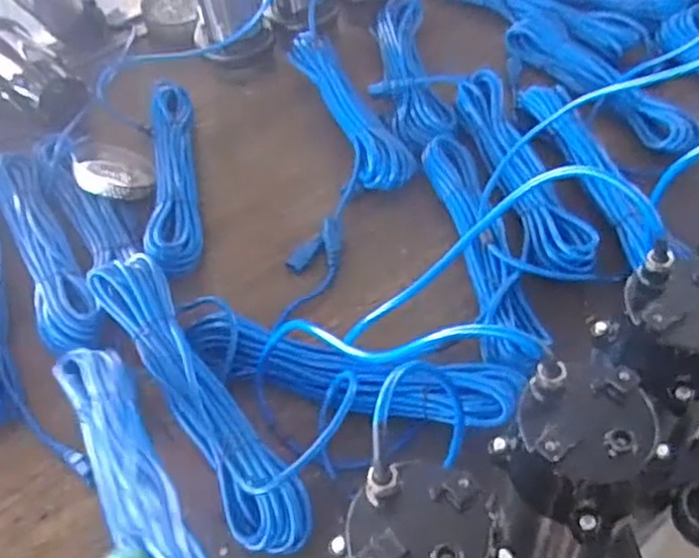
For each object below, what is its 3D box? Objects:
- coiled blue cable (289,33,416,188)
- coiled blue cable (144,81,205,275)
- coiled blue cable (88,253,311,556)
[{"bbox_3d":[-0.005,-0.251,0.988,0.077,0.038,0.342,-20,51,-10],"label":"coiled blue cable"},{"bbox_3d":[-0.237,-0.139,0.926,0.065,0.045,0.367,-11,50,-3],"label":"coiled blue cable"},{"bbox_3d":[-0.154,0.114,0.695,0.073,0.071,0.351,-31,57,-17],"label":"coiled blue cable"}]

